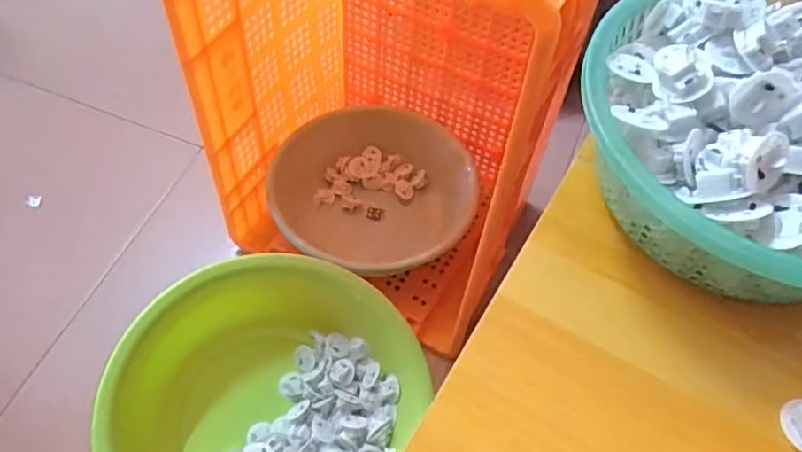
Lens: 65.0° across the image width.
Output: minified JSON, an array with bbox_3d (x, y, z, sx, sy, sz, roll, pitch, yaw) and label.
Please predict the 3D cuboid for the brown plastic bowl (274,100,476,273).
[{"bbox_3d":[-0.047,-0.054,0.947,0.279,0.100,0.259,0,58,0],"label":"brown plastic bowl"}]

